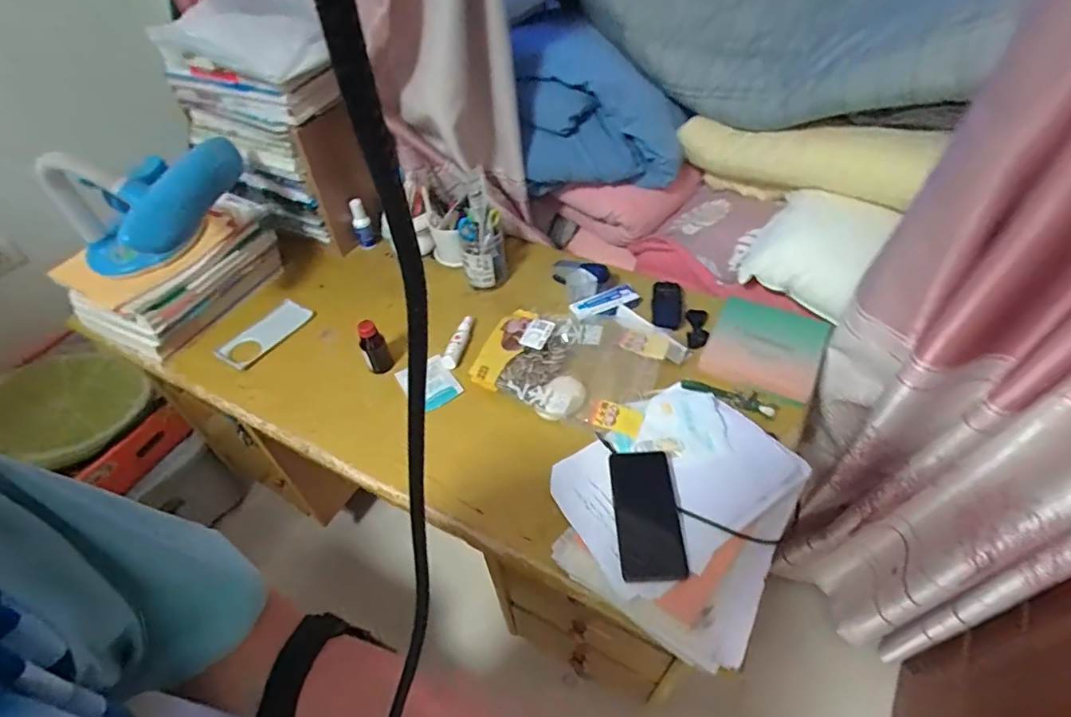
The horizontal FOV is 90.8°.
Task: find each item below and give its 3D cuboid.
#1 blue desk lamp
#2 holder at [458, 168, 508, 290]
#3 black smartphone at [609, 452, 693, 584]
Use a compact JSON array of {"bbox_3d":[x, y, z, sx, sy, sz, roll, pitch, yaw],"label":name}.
[{"bbox_3d":[-0.716,-0.325,0.971,0.196,0.234,0.277,4,50,6],"label":"blue desk lamp"},{"bbox_3d":[-0.102,-0.233,1.001,0.079,0.229,0.086,-8,49,-4],"label":"holder"},{"bbox_3d":[0.144,0.197,0.675,0.085,0.014,0.167,-1,49,2],"label":"black smartphone"}]

